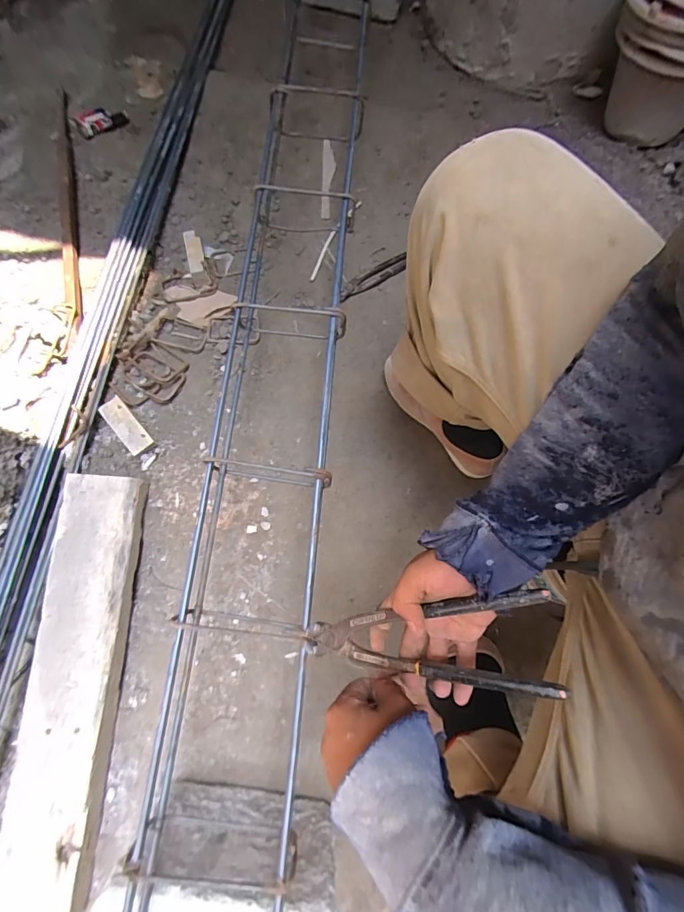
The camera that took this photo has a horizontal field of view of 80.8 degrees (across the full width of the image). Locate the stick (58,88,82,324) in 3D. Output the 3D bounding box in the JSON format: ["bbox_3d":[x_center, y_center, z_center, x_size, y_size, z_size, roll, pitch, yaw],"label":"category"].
[{"bbox_3d":[-0.550,-0.501,0.798,0.032,0.028,0.554,-12,75,-3],"label":"stick"}]

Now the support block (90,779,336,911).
[{"bbox_3d":[-0.123,0.483,0.470,0.226,0.222,0.082,8,74,3],"label":"support block"}]

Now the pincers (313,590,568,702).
[{"bbox_3d":[0.062,0.156,0.343,0.218,0.017,0.068,-13,72,29],"label":"pincers"}]

